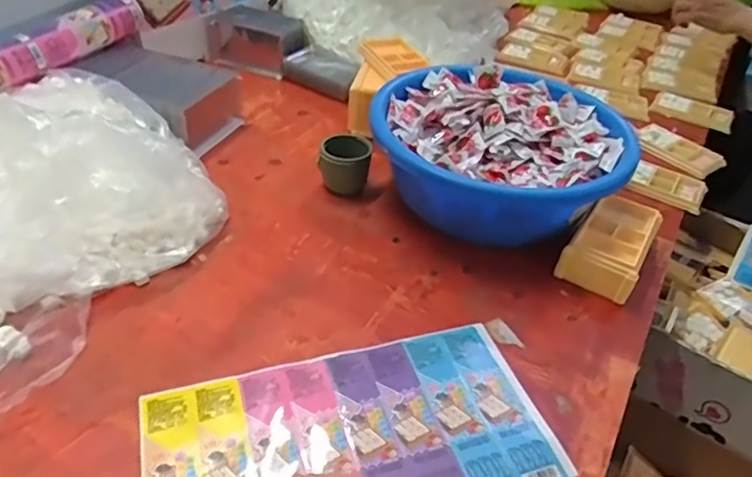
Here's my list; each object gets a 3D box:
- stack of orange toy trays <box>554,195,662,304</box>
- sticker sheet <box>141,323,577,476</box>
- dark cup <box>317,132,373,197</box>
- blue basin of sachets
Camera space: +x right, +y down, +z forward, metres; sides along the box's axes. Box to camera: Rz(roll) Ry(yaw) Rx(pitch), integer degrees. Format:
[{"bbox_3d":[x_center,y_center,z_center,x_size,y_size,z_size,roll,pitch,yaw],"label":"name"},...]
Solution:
[{"bbox_3d":[0.289,0.007,0.683,0.081,0.056,0.145,29,44,24],"label":"stack of orange toy trays"},{"bbox_3d":[-0.019,0.162,0.483,0.331,0.013,0.169,-8,42,-16],"label":"sticker sheet"},{"bbox_3d":[-0.041,-0.097,0.754,0.064,0.064,0.062,10,39,3],"label":"dark cup"},{"bbox_3d":[0.149,-0.102,0.736,0.305,0.130,0.296,4,40,-3],"label":"blue basin of sachets"}]

